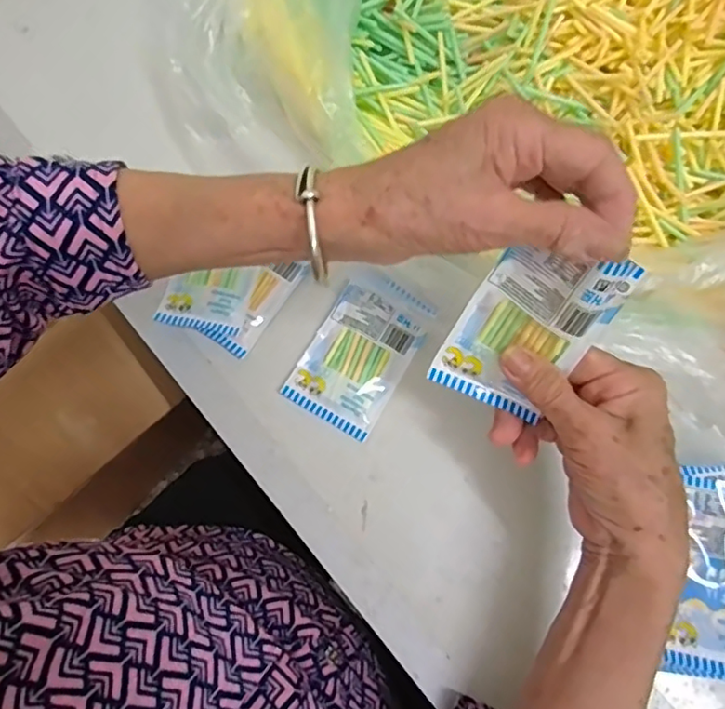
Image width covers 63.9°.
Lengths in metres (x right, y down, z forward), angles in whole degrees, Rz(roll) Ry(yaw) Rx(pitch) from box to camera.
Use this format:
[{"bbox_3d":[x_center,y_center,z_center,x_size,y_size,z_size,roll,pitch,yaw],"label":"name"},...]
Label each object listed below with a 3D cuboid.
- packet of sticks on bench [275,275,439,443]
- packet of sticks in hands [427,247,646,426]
[{"bbox_3d":[-0.002,-0.002,0.393,0.064,0.008,0.103,29,77,9],"label":"packet of sticks on bench"},{"bbox_3d":[0.081,-0.012,0.288,0.059,0.099,0.014,33,34,8],"label":"packet of sticks in hands"}]

